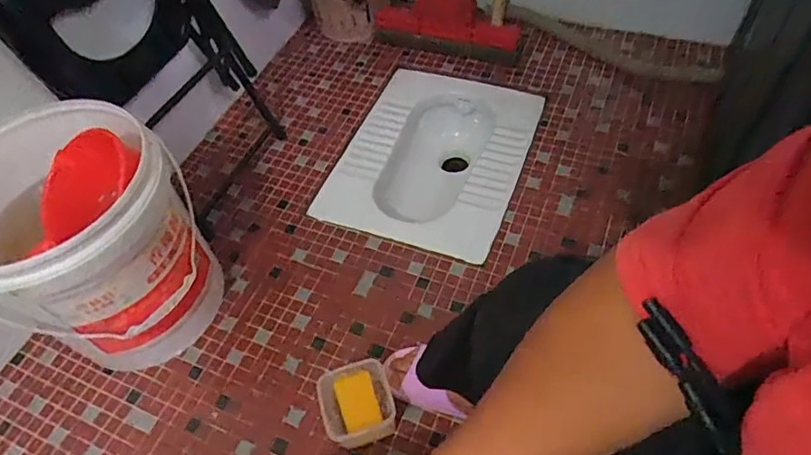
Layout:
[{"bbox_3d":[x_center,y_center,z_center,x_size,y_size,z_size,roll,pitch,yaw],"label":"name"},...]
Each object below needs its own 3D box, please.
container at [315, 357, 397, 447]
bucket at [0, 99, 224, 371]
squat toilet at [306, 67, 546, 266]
[{"bbox_3d":[-0.071,0.273,0.816,0.099,0.103,0.106,-18,54,-8],"label":"container"},{"bbox_3d":[-0.490,0.034,0.876,0.304,0.358,0.290,-3,54,3],"label":"bucket"},{"bbox_3d":[0.075,-0.092,1.312,0.386,0.281,0.500,17,57,17],"label":"squat toilet"}]

